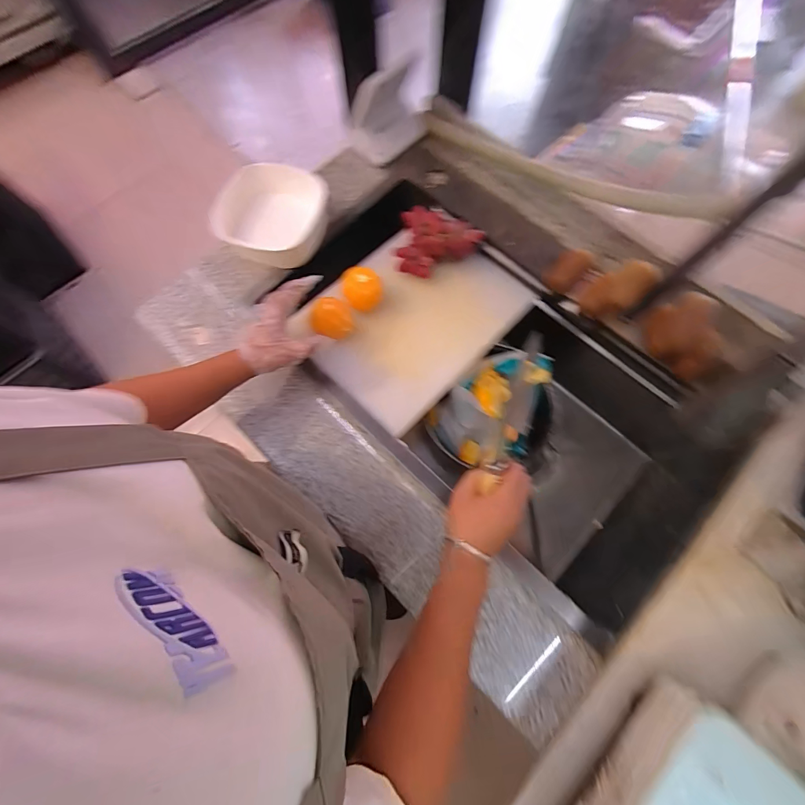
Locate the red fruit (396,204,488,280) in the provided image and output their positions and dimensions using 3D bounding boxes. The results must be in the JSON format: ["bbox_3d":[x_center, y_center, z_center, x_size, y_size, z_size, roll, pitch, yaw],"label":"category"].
[{"bbox_3d":[0.062,-0.273,0.632,0.142,0.054,0.103,5,73,2],"label":"red fruit"}]

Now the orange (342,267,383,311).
[{"bbox_3d":[-0.065,-0.185,0.597,0.061,0.048,0.066,-16,73,-5],"label":"orange"}]

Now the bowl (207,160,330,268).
[{"bbox_3d":[-0.230,-0.323,0.622,0.180,0.050,0.157,6,73,2],"label":"bowl"}]

